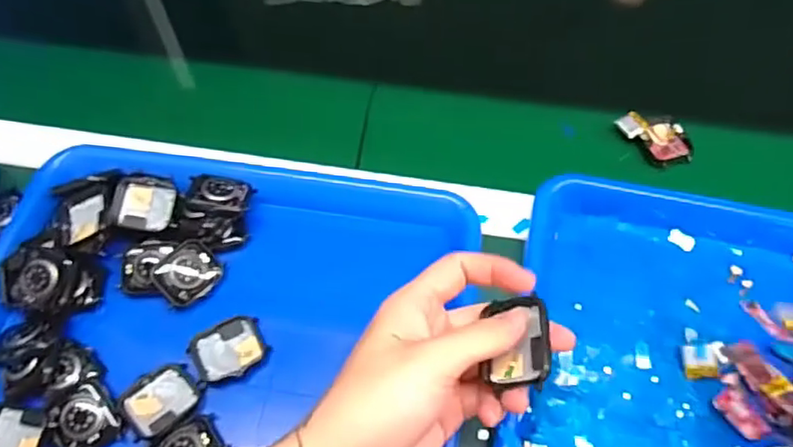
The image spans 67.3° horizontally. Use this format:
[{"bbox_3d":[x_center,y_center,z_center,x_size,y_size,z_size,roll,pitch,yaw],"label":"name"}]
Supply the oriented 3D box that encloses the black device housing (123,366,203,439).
[{"bbox_3d":[-0.149,0.112,0.378,0.044,0.010,0.036,-39,66,-19],"label":"black device housing"}]

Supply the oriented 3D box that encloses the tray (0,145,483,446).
[{"bbox_3d":[-0.121,0.071,0.400,0.329,0.051,0.249,8,61,6],"label":"tray"}]

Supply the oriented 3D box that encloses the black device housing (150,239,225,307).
[{"bbox_3d":[-0.145,0.034,0.415,0.045,0.007,0.038,-39,93,-30],"label":"black device housing"}]

